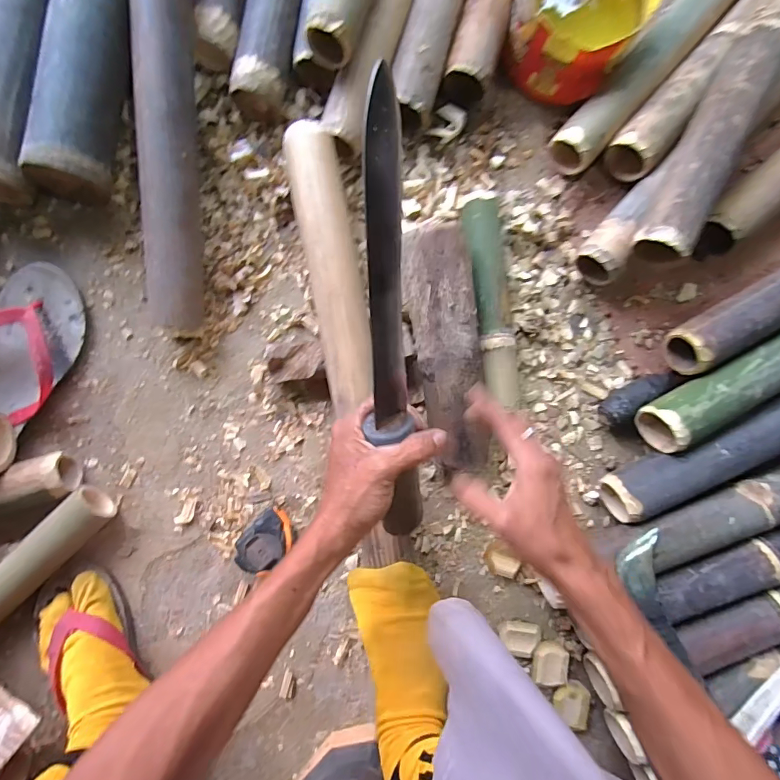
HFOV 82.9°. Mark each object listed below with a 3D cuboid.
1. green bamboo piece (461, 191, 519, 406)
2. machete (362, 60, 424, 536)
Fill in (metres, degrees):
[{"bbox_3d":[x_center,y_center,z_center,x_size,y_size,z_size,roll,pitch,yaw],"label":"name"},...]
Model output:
[{"bbox_3d":[0.115,-0.101,0.517,0.049,0.050,0.250,-6,88,-5],"label":"green bamboo piece"},{"bbox_3d":[0.000,-0.026,0.306,0.034,0.026,0.314,-6,116,-5],"label":"machete"}]

